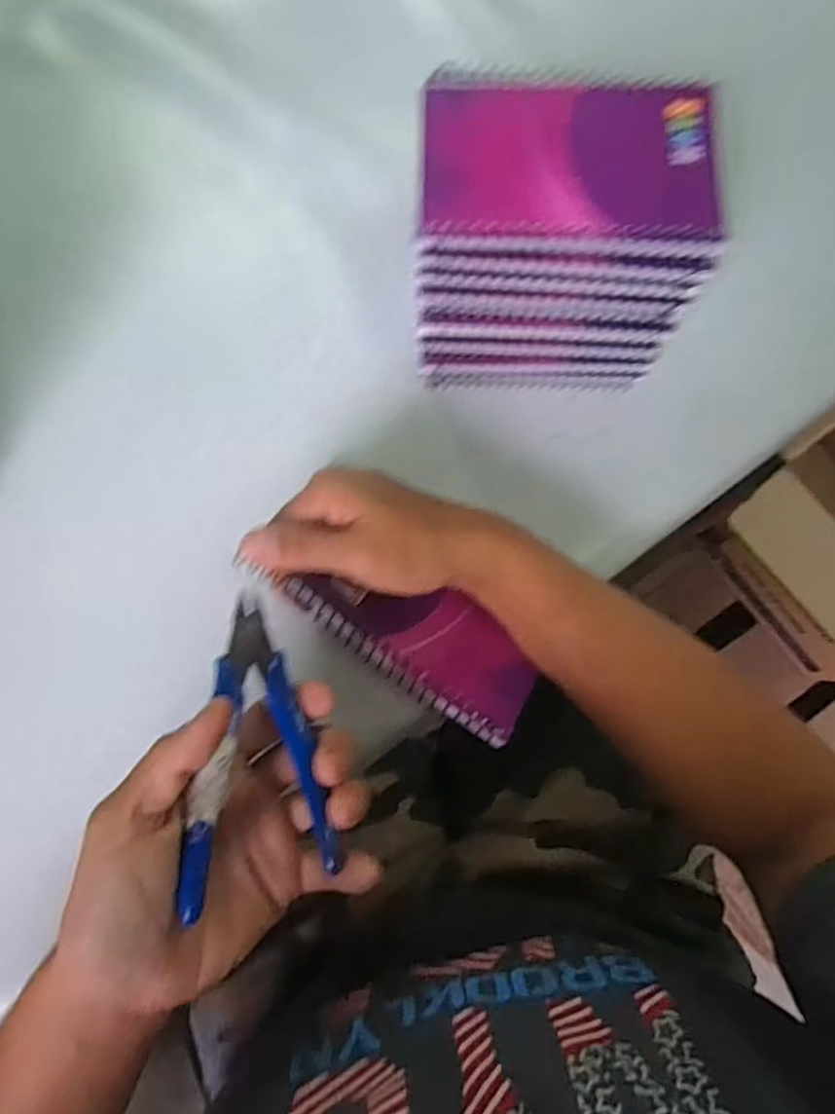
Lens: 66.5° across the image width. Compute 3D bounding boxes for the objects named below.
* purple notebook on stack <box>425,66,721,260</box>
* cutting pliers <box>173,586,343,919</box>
[{"bbox_3d":[0.068,-0.175,0.279,0.127,0.011,0.096,2,79,0],"label":"purple notebook on stack"},{"bbox_3d":[-0.061,0.077,0.266,0.055,0.014,0.113,9,62,-21],"label":"cutting pliers"}]

